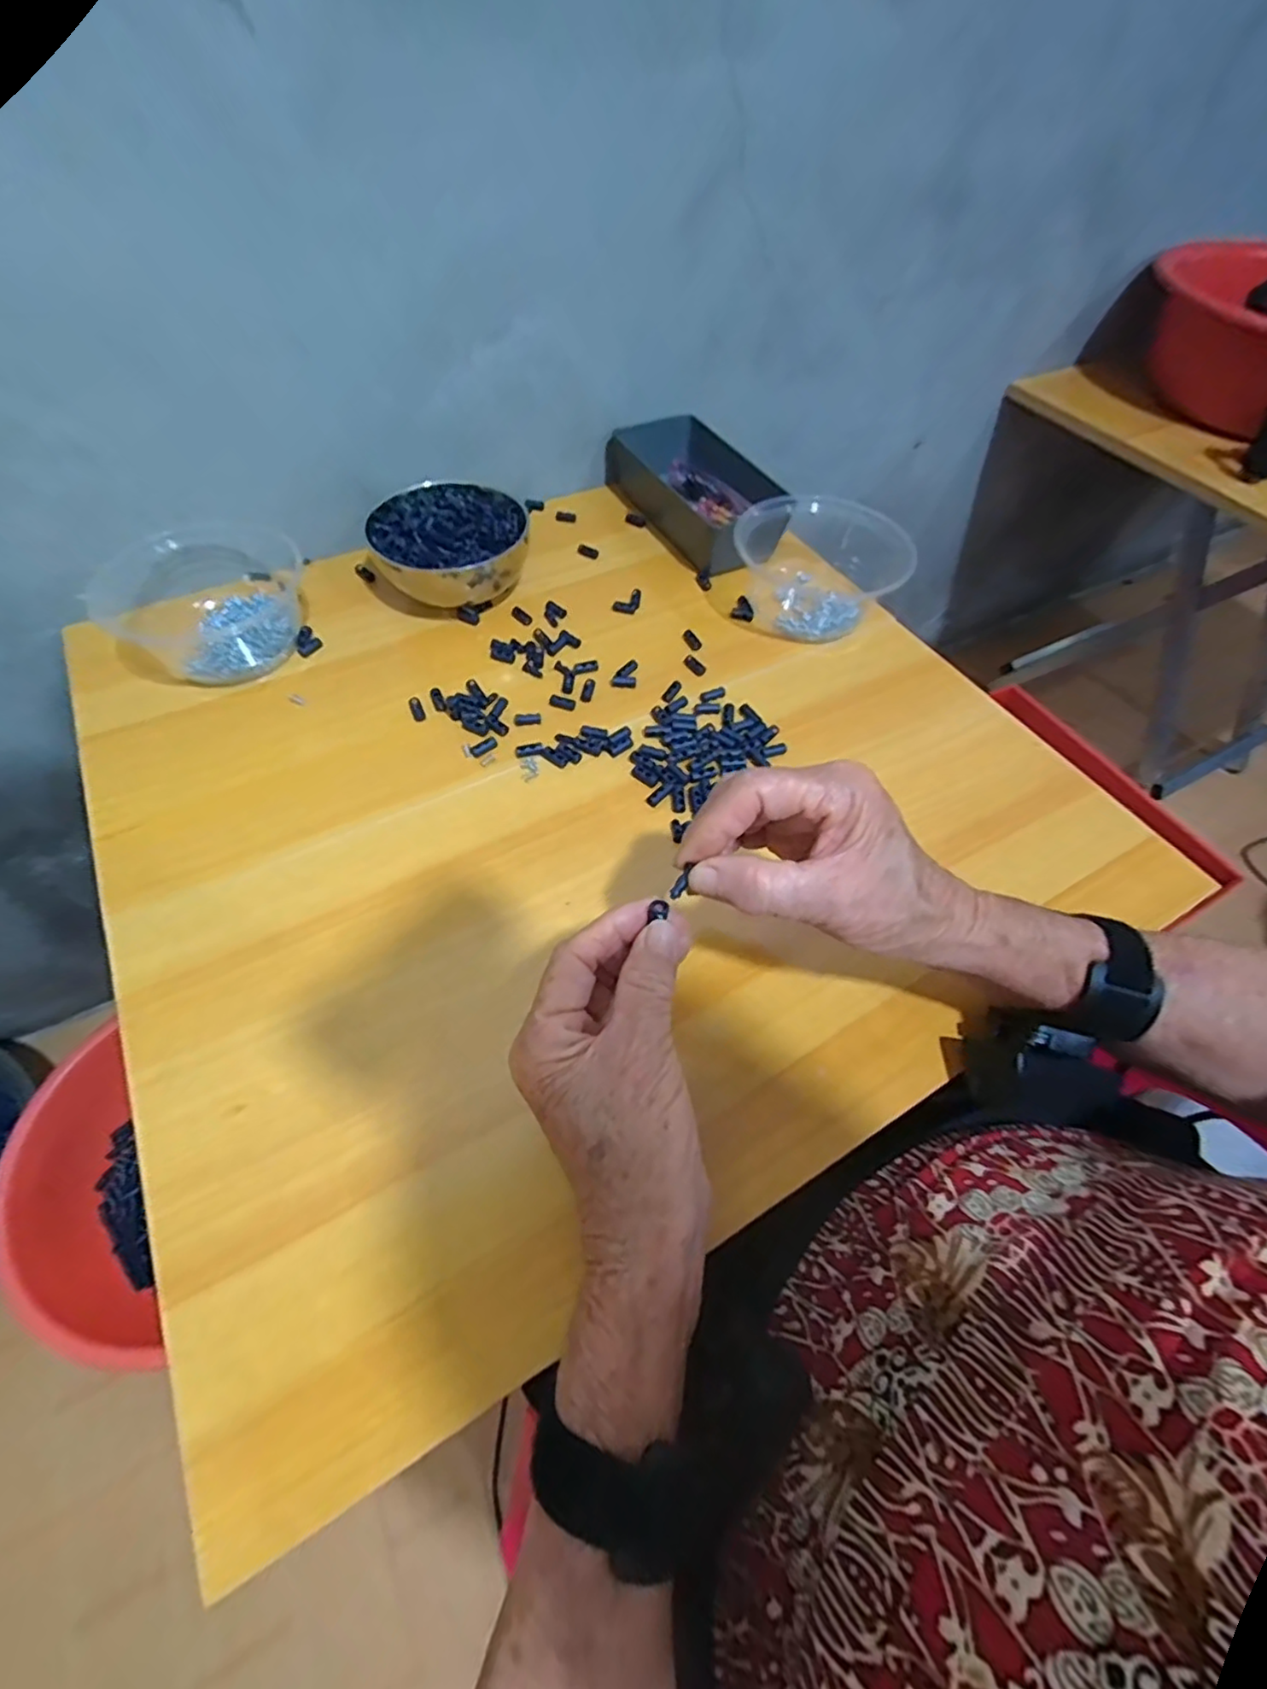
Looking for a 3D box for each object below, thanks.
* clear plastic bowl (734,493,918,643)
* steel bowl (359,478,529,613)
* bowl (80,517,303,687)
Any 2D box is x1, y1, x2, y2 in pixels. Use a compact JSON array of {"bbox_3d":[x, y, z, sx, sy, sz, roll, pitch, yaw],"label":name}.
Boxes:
[{"bbox_3d":[0.147,-0.238,0.534,0.121,0.060,0.126,1,57,-2],"label":"clear plastic bowl"},{"bbox_3d":[-0.151,-0.241,0.523,0.123,0.052,0.111,-32,64,-21],"label":"steel bowl"},{"bbox_3d":[-0.322,-0.181,0.477,0.147,0.055,0.131,-25,62,-18],"label":"bowl"}]

